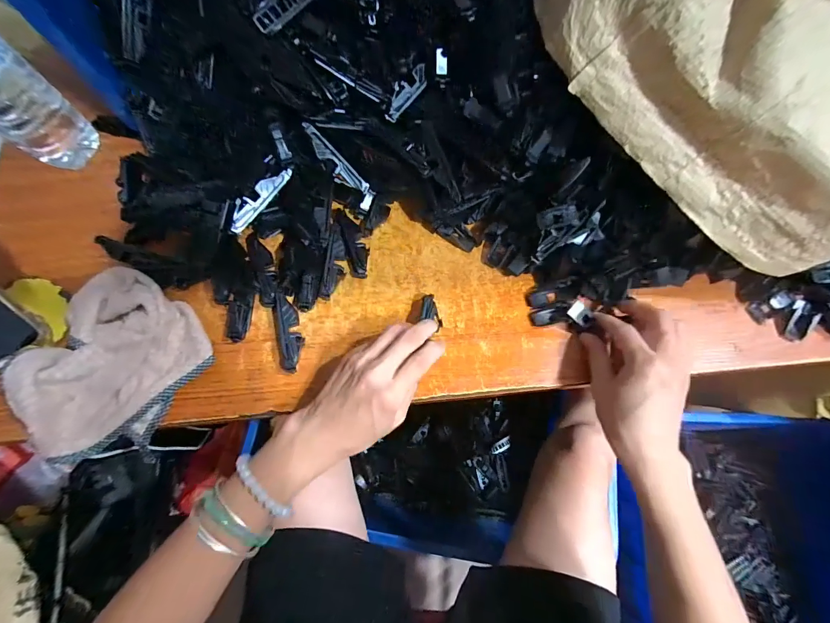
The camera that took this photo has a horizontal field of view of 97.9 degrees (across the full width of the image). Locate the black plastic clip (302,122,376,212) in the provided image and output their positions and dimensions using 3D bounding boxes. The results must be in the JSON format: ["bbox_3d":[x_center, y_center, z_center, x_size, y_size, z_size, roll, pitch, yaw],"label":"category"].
[{"bbox_3d":[-0.074,-0.142,0.357,0.019,0.011,0.094,-48,113,-14],"label":"black plastic clip"}]

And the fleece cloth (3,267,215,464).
[{"bbox_3d":[-0.274,0.044,0.309,0.143,0.048,0.158,31,75,10],"label":"fleece cloth"}]

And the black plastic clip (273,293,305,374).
[{"bbox_3d":[-0.117,0.020,0.337,0.021,0.016,0.073,-10,72,-3],"label":"black plastic clip"}]

